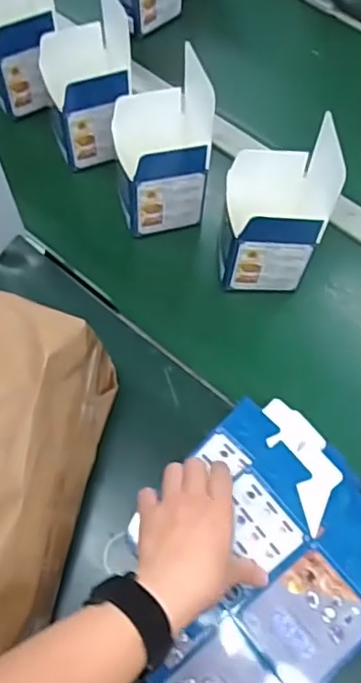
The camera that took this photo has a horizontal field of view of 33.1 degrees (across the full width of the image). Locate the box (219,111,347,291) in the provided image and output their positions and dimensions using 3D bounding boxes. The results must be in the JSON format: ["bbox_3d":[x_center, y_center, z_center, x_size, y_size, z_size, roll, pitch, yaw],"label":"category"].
[{"bbox_3d":[0.090,-0.141,0.599,0.105,0.172,0.109,2,64,3],"label":"box"}]

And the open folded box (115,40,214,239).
[{"bbox_3d":[-0.019,-0.199,0.638,0.101,0.146,0.101,-8,64,-2],"label":"open folded box"}]

